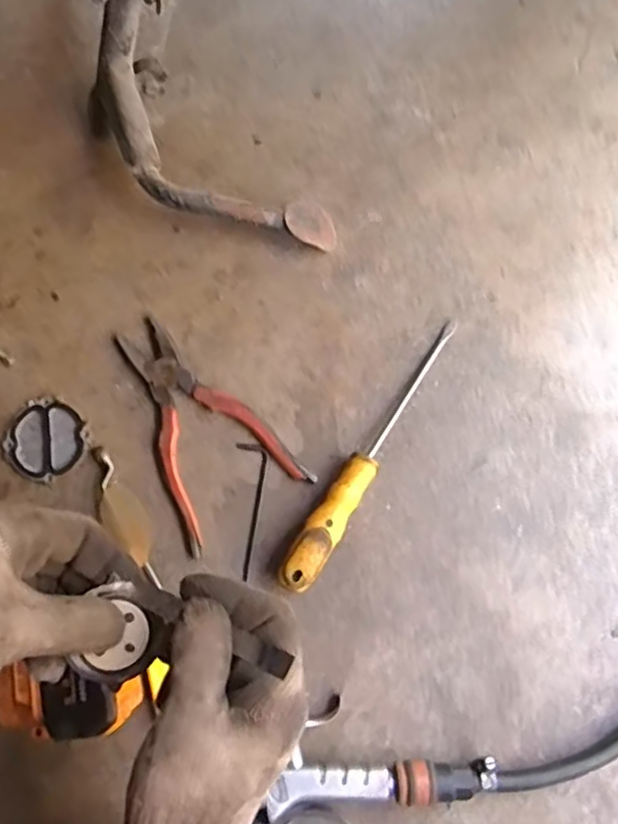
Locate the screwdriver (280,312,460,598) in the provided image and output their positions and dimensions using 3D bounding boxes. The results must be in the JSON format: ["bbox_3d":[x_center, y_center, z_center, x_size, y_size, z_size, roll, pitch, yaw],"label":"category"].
[{"bbox_3d":[0.051,0.028,0.494,0.028,0.036,0.245,33,80,6],"label":"screwdriver"}]

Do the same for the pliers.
[{"bbox_3d":[-0.090,0.006,0.506,0.103,0.014,0.181,-32,81,-7],"label":"pliers"}]

